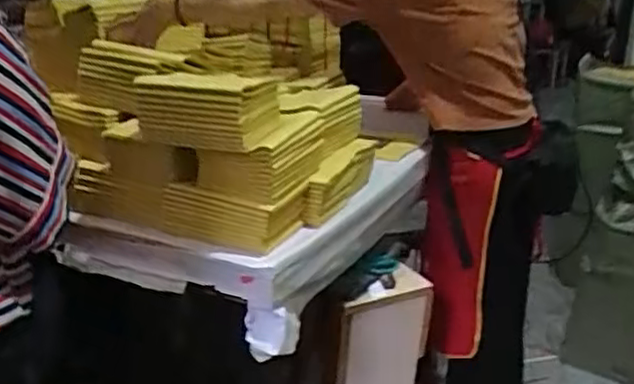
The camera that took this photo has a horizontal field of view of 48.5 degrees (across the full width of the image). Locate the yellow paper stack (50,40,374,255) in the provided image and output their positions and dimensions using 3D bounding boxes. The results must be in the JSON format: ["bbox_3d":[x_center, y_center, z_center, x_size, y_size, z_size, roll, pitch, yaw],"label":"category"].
[{"bbox_3d":[-0.166,-0.092,1.106,0.407,0.231,0.315,14,23,30],"label":"yellow paper stack"}]

